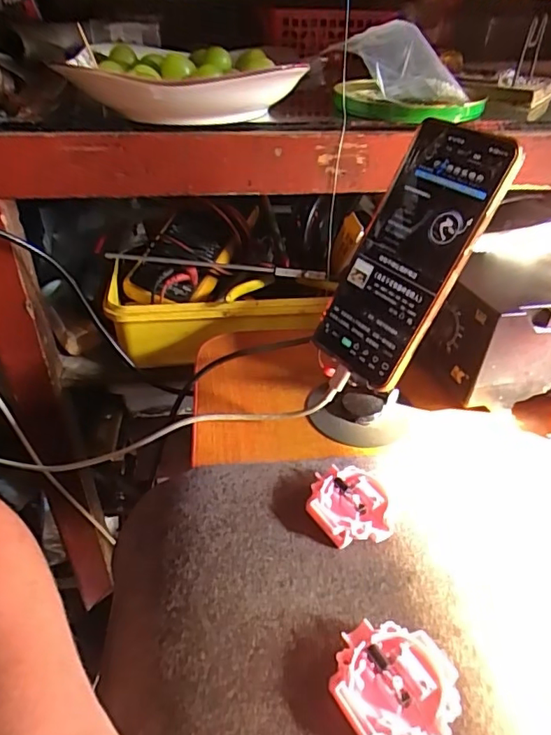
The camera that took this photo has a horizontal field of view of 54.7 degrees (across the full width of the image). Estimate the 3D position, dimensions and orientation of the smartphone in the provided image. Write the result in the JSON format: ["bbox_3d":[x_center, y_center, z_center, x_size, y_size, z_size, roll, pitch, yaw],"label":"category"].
[{"bbox_3d":[0.084,-0.072,0.347,0.011,0.165,0.076,12,22,-43],"label":"smartphone"}]

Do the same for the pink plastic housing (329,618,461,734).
[{"bbox_3d":[0.053,0.143,0.240,0.052,0.016,0.053,1,36,-1],"label":"pink plastic housing"}]

